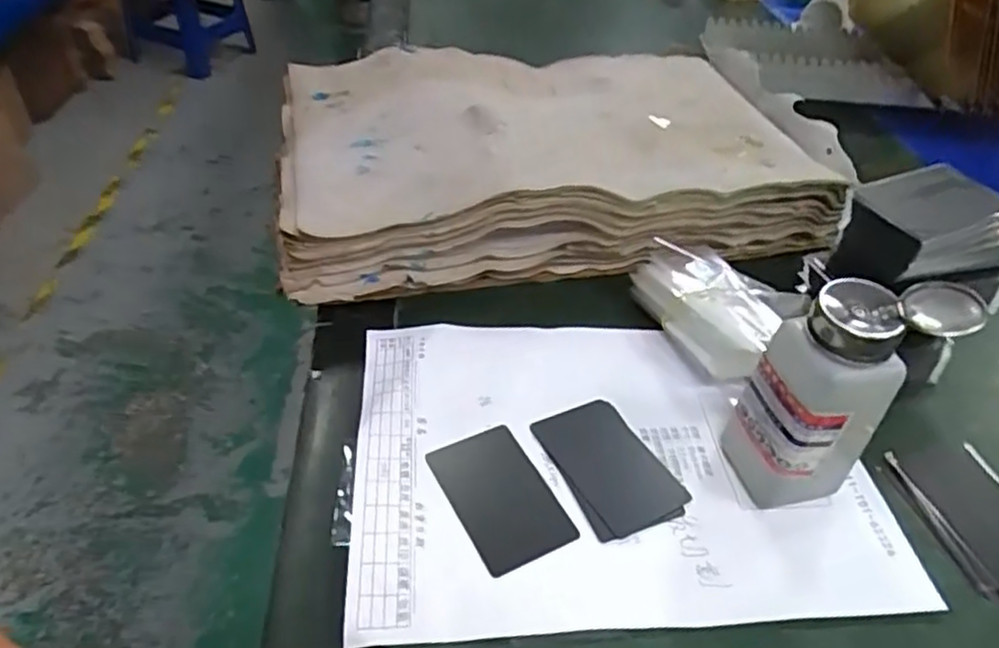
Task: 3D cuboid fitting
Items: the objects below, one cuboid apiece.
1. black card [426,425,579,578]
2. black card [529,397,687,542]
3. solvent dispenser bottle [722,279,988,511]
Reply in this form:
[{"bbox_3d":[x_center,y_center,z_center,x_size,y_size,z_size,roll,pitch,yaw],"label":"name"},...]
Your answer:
[{"bbox_3d":[0.000,0.094,0.387,0.053,0.004,0.083,-16,46,-22],"label":"black card"},{"bbox_3d":[0.066,0.084,0.426,0.056,0.004,0.090,-20,46,-23],"label":"black card"},{"bbox_3d":[0.174,0.036,0.369,0.068,0.138,0.051,-7,43,-13],"label":"solvent dispenser bottle"}]

